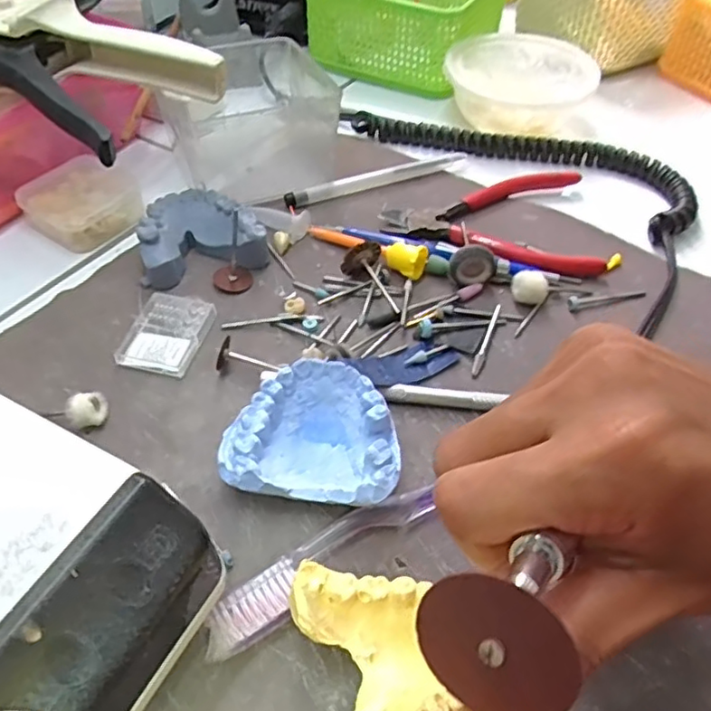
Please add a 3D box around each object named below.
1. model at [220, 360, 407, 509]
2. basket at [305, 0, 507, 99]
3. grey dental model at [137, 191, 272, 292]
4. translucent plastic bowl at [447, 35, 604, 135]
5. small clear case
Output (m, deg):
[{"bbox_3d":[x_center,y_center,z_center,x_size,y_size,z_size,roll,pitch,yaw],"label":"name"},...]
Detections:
[{"bbox_3d":[-0.016,0.034,0.255,0.067,0.029,0.056,7,49,4],"label":"model"},{"bbox_3d":[0.045,-0.281,0.511,0.130,0.062,0.133,22,52,17],"label":"basket"},{"bbox_3d":[-0.085,-0.067,0.344,0.065,0.025,0.052,-11,50,-11],"label":"grey dental model"},{"bbox_3d":[0.116,-0.190,0.446,0.100,0.042,0.093,2,49,-2],"label":"translucent plastic bowl"},{"bbox_3d":[-0.093,-0.011,0.307,0.035,0.006,0.046,12,50,9],"label":"small clear case"}]

